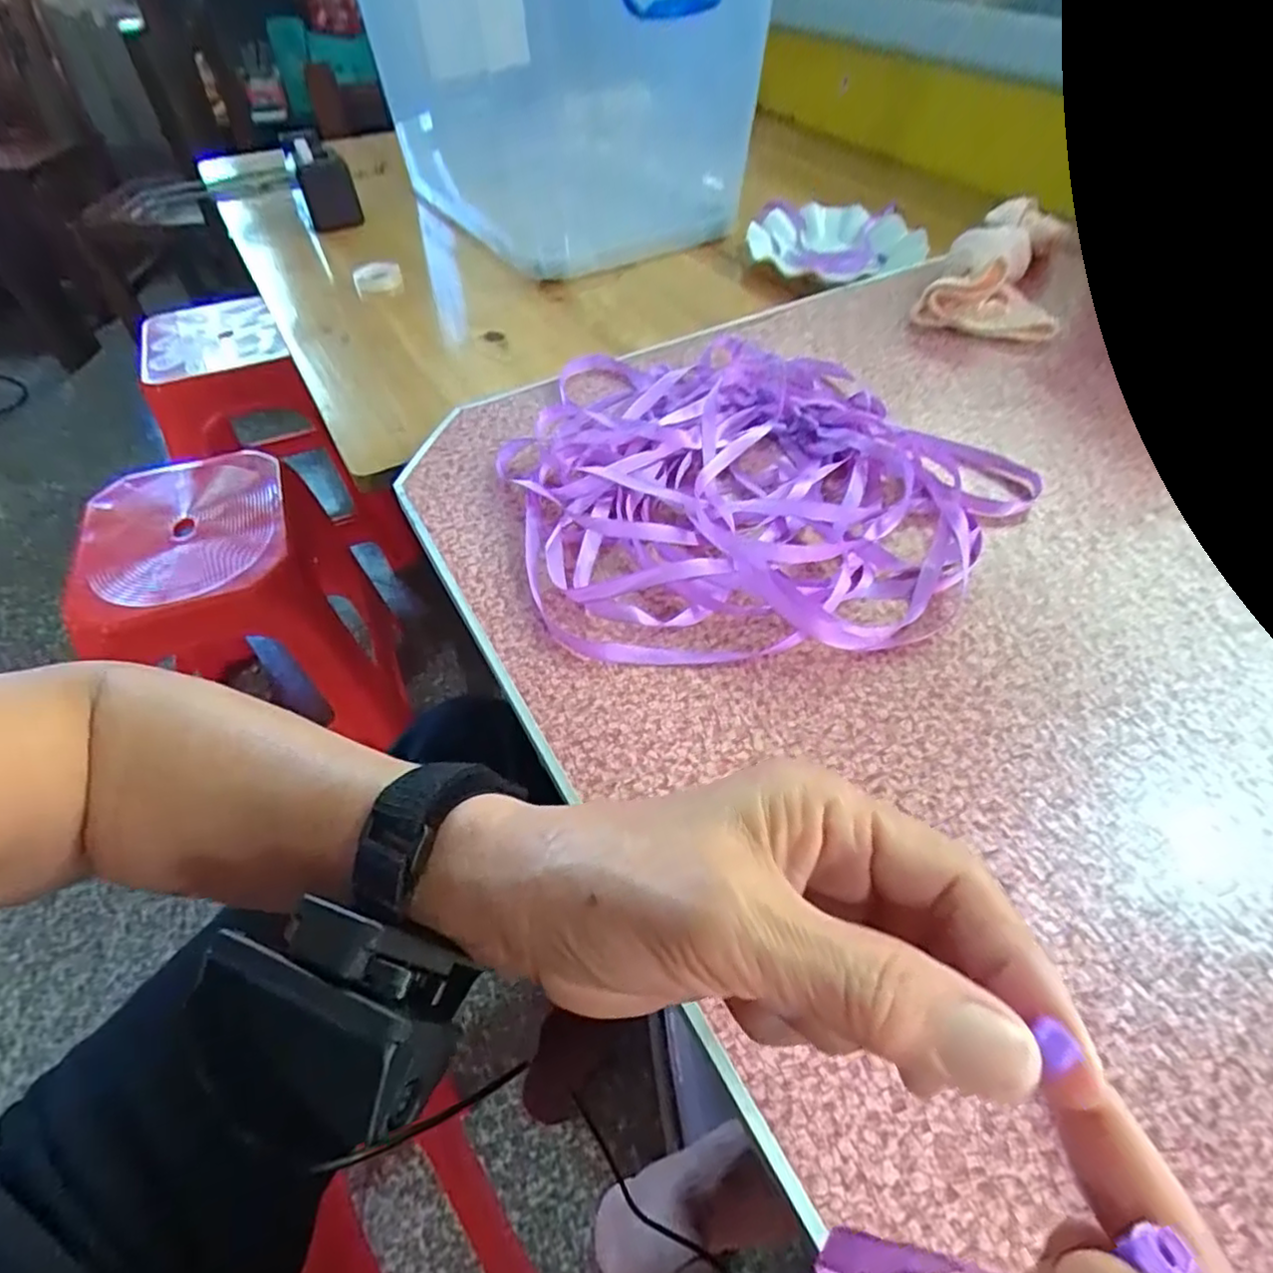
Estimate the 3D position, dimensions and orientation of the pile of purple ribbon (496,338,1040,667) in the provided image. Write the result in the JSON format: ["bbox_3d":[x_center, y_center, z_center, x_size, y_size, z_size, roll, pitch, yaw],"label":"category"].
[{"bbox_3d":[0.077,-0.102,0.407,0.297,0.029,0.256,-10,52,-6],"label":"pile of purple ribbon"}]

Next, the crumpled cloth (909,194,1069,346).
[{"bbox_3d":[0.309,-0.314,0.557,0.106,0.053,0.159,19,54,16],"label":"crumpled cloth"}]

